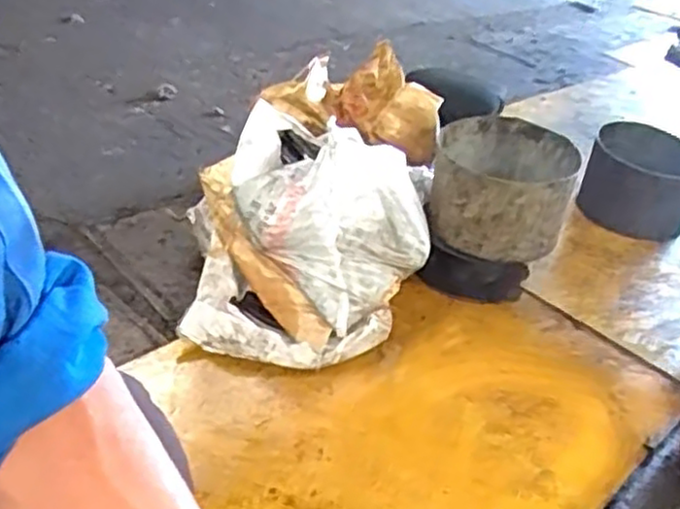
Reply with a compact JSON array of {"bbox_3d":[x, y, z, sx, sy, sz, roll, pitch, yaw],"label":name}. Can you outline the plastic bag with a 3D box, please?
[{"bbox_3d":[-0.049,-0.085,1.386,0.443,0.370,0.553,11,34,1],"label":"plastic bag"}]

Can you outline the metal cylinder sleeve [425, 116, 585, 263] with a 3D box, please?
[{"bbox_3d":[0.324,-0.136,1.473,0.273,0.184,0.270,17,35,10],"label":"metal cylinder sleeve"}]

